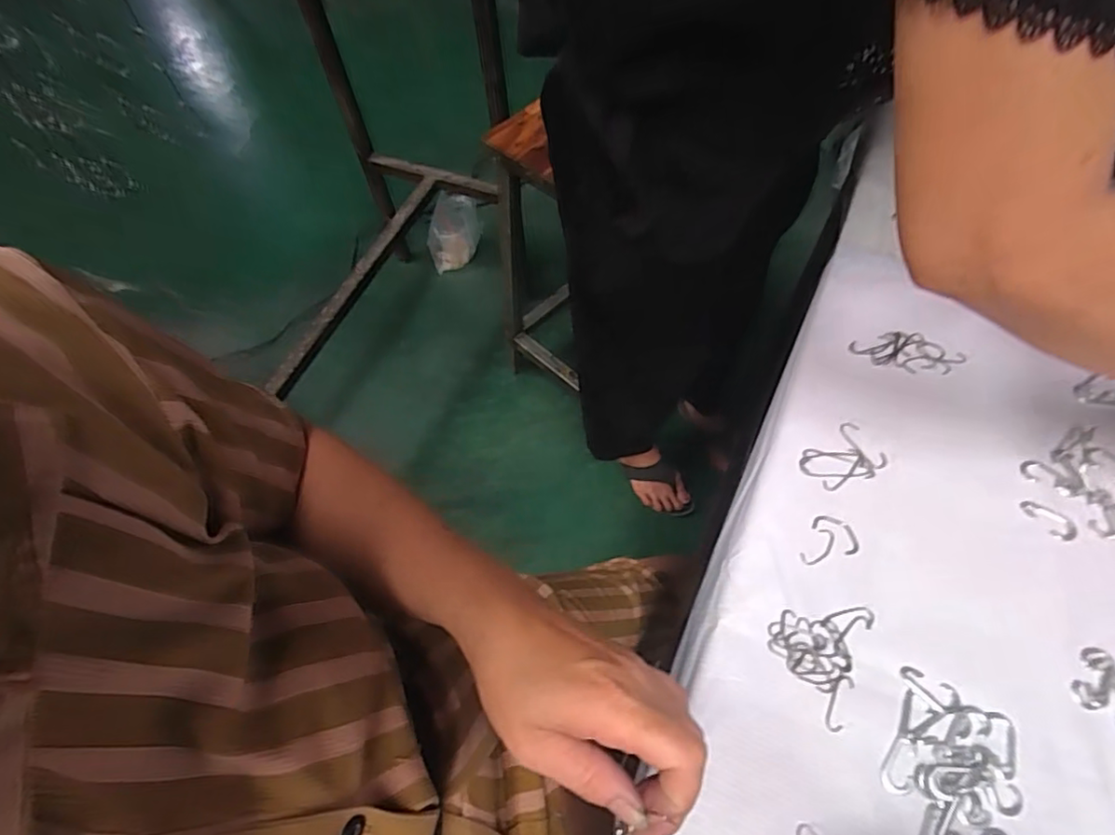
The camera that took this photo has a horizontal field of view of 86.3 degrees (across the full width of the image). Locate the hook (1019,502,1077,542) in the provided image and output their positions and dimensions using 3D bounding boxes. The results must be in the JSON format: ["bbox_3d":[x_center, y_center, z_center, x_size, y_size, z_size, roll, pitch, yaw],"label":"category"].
[{"bbox_3d":[0.361,0.073,0.434,0.019,0.004,0.036,-30,64,-15],"label":"hook"}]

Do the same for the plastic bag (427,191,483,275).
[{"bbox_3d":[-0.274,-0.496,1.570,0.149,0.234,0.073,-14,61,-6],"label":"plastic bag"}]

